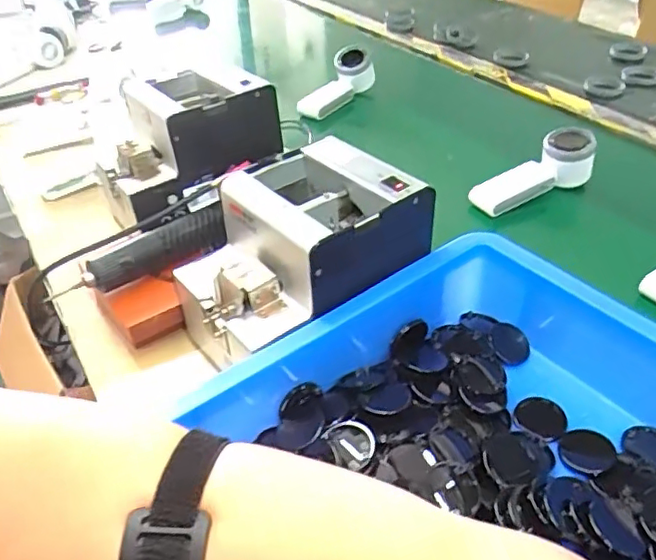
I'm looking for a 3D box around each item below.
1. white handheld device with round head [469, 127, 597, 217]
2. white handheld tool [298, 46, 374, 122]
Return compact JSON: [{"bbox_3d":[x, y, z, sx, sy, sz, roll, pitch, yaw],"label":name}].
[{"bbox_3d":[0.242,-0.125,0.710,0.166,0.051,0.057,-27,44,-8],"label":"white handheld device with round head"},{"bbox_3d":[0.007,-0.306,0.947,0.147,0.050,0.061,-46,52,-9],"label":"white handheld tool"}]

